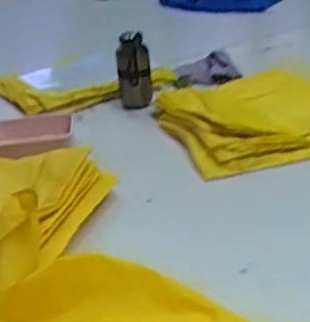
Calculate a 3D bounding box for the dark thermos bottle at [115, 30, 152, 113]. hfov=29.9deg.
[{"bbox_3d":[-0.049,-0.213,1.379,0.074,0.172,0.080,14,32,30],"label":"dark thermos bottle"}]

